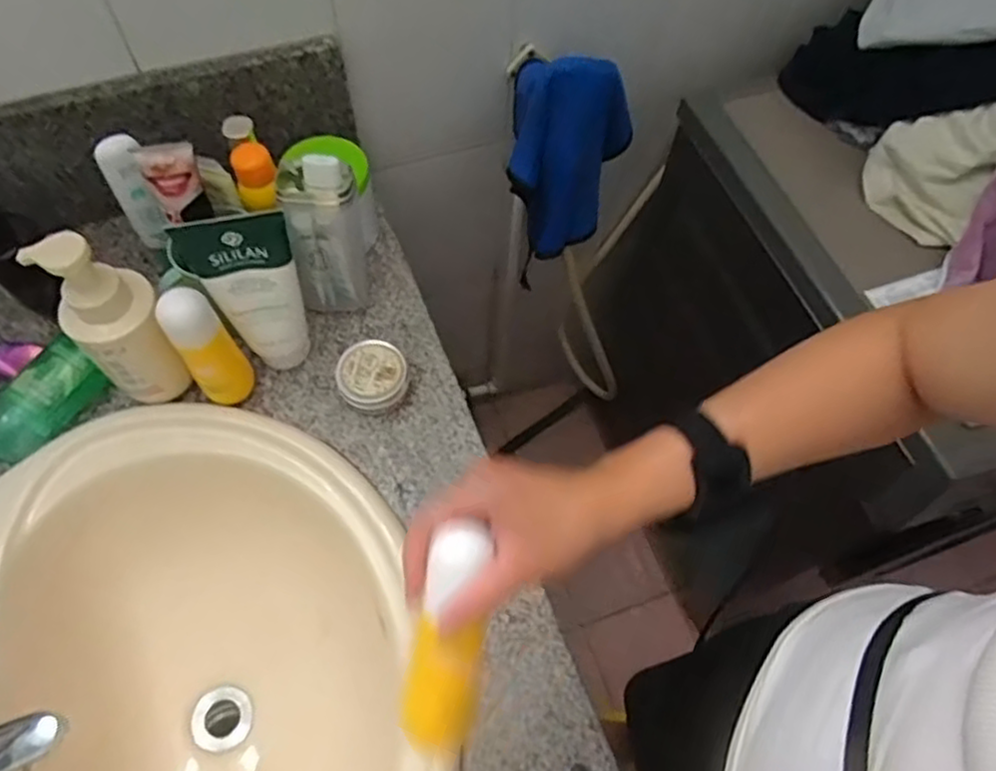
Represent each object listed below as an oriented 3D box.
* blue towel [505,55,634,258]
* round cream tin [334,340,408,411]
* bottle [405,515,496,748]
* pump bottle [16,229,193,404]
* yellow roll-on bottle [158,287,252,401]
[{"bbox_3d":[0.085,-0.285,0.840,0.143,0.219,0.141,9,61,1],"label":"blue towel"},{"bbox_3d":[-0.125,-0.008,0.691,0.065,0.040,0.069,1,61,-2],"label":"round cream tin"},{"bbox_3d":[-0.028,0.147,0.406,0.040,0.032,0.136,8,104,1],"label":"bottle"},{"bbox_3d":[-0.325,-0.048,0.605,0.073,0.193,0.060,-37,69,-21],"label":"pump bottle"},{"bbox_3d":[-0.258,-0.029,0.628,0.044,0.149,0.034,-28,66,-17],"label":"yellow roll-on bottle"}]

